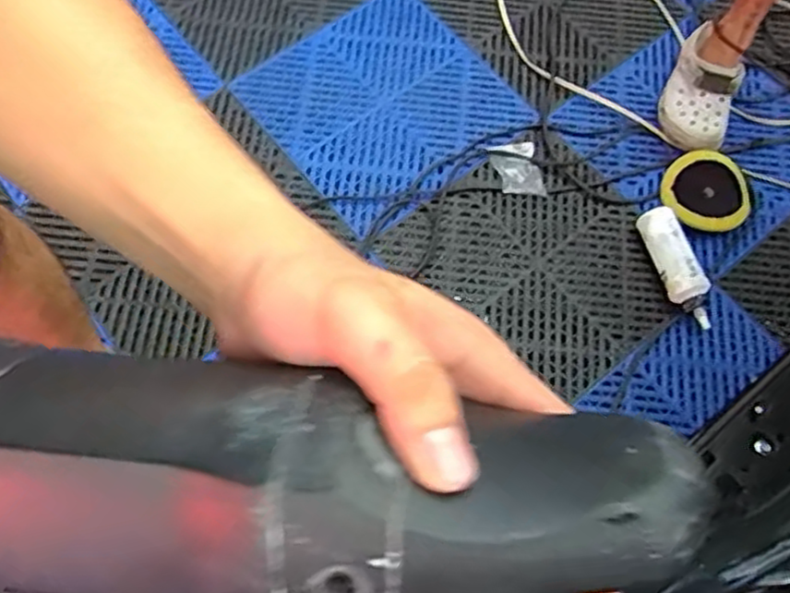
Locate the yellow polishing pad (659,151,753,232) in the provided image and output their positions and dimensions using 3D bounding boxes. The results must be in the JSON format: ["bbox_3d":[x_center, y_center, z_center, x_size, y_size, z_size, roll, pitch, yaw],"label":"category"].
[{"bbox_3d":[0.516,-0.177,1.170,0.143,0.028,0.142,9,67,2],"label":"yellow polishing pad"}]

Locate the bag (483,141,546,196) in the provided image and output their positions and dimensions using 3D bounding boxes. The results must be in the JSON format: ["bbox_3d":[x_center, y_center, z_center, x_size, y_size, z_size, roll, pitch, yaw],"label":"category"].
[{"bbox_3d":[0.207,-0.216,1.191,0.077,0.009,0.099,-12,68,-7],"label":"bag"}]

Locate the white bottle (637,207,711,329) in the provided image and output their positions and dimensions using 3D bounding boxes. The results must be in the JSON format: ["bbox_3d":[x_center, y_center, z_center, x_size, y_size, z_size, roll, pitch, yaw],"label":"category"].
[{"bbox_3d":[0.441,-0.061,1.106,0.067,0.059,0.177,-18,69,-10],"label":"white bottle"}]

